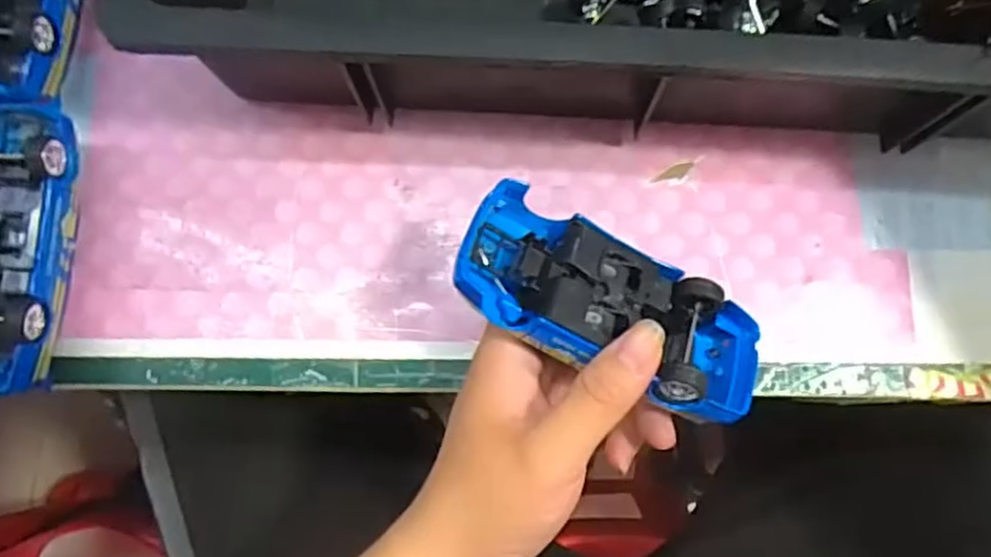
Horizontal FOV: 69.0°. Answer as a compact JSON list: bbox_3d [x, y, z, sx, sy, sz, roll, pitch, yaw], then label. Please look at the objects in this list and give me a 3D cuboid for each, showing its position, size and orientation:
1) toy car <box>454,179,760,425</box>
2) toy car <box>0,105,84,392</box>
[{"bbox_3d":[0.047,0.012,0.292,0.130,0.035,0.055,25,75,-12],"label":"toy car"},{"bbox_3d":[-0.228,-0.015,0.338,0.058,0.044,0.133,-2,74,-1],"label":"toy car"}]

